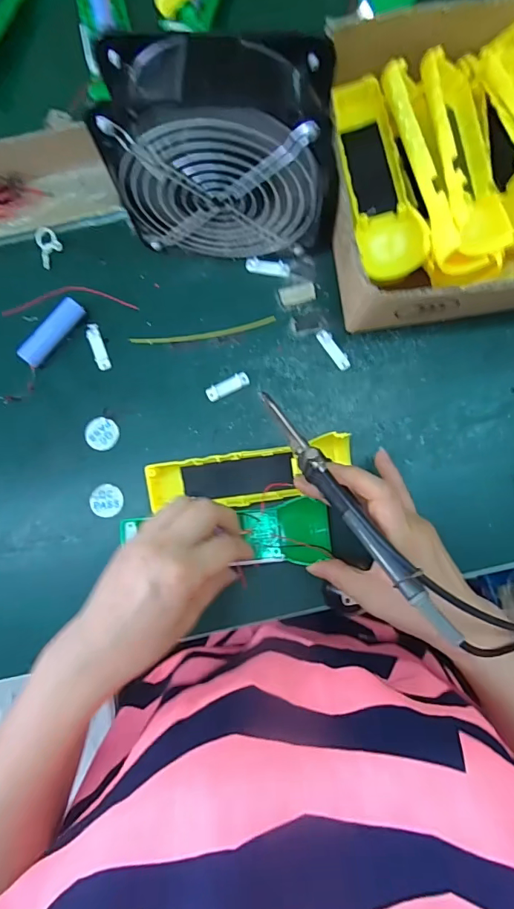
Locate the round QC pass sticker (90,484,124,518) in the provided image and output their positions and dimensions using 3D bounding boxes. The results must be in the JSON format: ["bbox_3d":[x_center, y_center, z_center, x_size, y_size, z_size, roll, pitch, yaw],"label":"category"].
[{"bbox_3d":[-0.125,0.038,0.382,0.026,0.004,0.026,-4,82,2],"label":"round QC pass sticker"}]

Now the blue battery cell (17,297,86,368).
[{"bbox_3d":[-0.176,-0.105,0.393,0.018,0.019,0.066,36,86,7],"label":"blue battery cell"}]

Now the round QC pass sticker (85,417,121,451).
[{"bbox_3d":[-0.132,-0.017,0.390,0.027,0.004,0.028,1,80,-7],"label":"round QC pass sticker"}]

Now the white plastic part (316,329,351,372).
[{"bbox_3d":[0.066,-0.090,0.390,0.013,0.004,0.040,-35,82,-2],"label":"white plastic part"}]

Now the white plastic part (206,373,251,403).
[{"bbox_3d":[-0.025,-0.058,0.391,0.038,0.006,0.012,-25,82,-1],"label":"white plastic part"}]

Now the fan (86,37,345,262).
[{"bbox_3d":[-0.019,-0.210,0.337,0.155,0.148,0.060,3,83,3],"label":"fan"}]

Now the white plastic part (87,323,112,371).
[{"bbox_3d":[-0.139,-0.094,0.398,0.012,0.004,0.044,-21,82,0],"label":"white plastic part"}]

